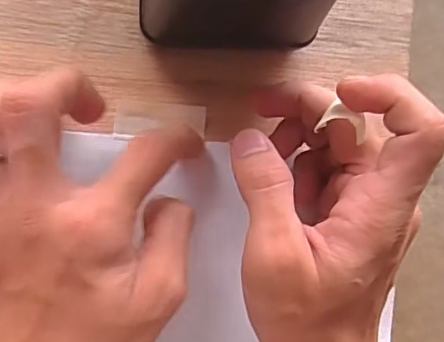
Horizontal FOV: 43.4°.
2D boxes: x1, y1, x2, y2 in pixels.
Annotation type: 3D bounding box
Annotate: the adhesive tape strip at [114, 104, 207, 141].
[{"bbox_3d":[-0.028,-0.023,0.257,0.041,0.004,0.016,0,94,-6],"label":"adhesive tape strip"}]

